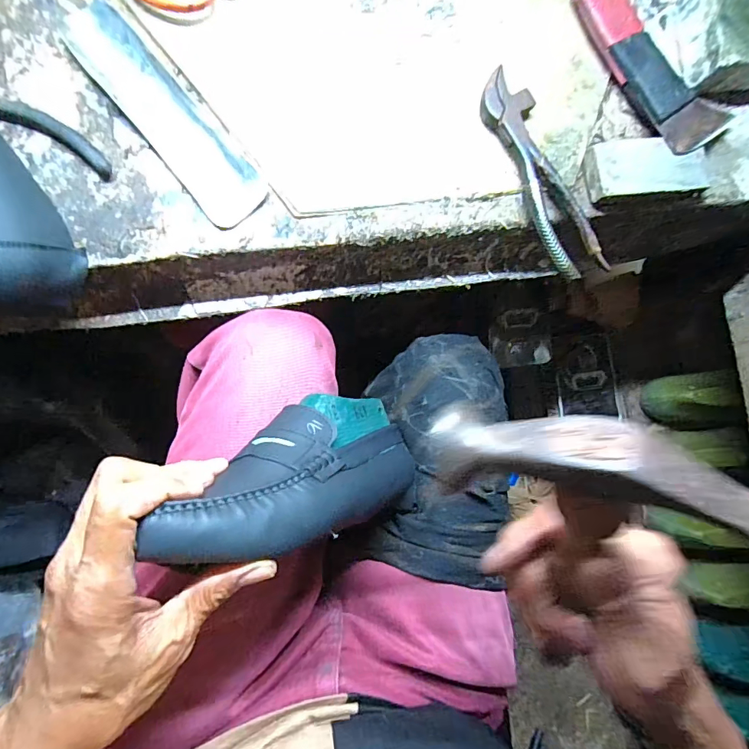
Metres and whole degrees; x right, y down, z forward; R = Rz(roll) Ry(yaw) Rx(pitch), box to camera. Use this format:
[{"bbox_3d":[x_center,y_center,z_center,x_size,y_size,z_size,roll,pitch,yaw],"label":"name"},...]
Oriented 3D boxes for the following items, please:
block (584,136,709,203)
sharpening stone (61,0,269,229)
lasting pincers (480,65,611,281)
[{"bbox_3d":[0.244,-0.183,0.396,0.113,0.022,0.050,-8,88,-7],"label":"block"},{"bbox_3d":[-0.164,-0.205,0.351,0.052,0.009,0.197,-40,92,-7],"label":"sharpening stone"},{"bbox_3d":[0.140,-0.170,0.380,0.043,0.022,0.186,-22,90,-8],"label":"lasting pincers"}]

